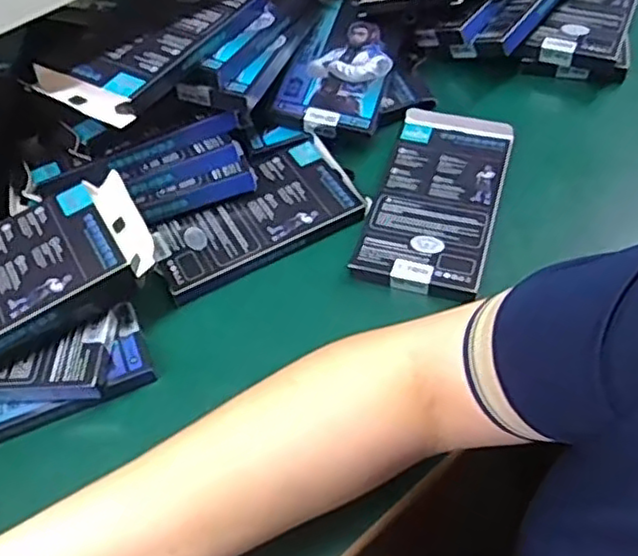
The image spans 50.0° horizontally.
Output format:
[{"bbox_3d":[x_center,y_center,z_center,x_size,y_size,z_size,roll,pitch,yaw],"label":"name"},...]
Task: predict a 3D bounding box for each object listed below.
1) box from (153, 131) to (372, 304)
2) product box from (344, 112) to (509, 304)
[{"bbox_3d":[-0.055,-0.052,0.555,0.170,0.016,0.097,-28,54,-16],"label":"box"},{"bbox_3d":[0.095,-0.067,0.549,0.094,0.020,0.179,11,53,15],"label":"product box"}]

